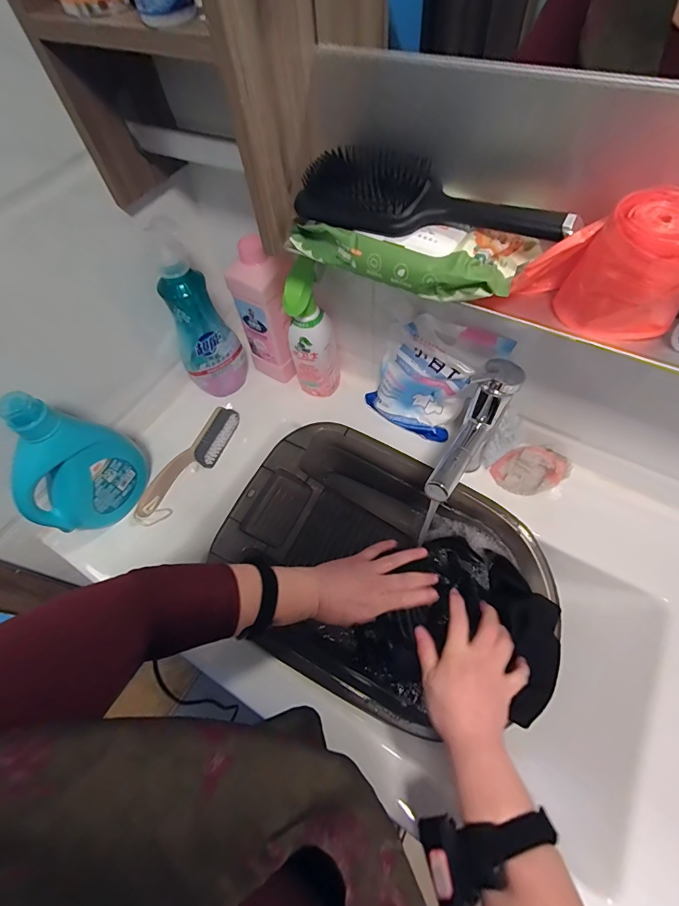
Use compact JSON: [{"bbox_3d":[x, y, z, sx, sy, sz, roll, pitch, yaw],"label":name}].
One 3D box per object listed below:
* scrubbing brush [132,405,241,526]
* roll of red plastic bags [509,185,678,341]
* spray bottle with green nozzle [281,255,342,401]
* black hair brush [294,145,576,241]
[{"bbox_3d":[-0.237,0.019,0.630,0.048,0.046,0.219,28,66,19],"label":"scrubbing brush"},{"bbox_3d":[0.207,-0.140,0.303,0.125,0.084,0.071,15,62,13],"label":"roll of red plastic bags"},{"bbox_3d":[-0.040,-0.177,0.610,0.073,0.229,0.062,-7,60,0],"label":"spray bottle with green nozzle"},{"bbox_3d":[0.075,-0.232,0.370,0.231,0.040,0.099,27,65,19],"label":"black hair brush"}]

